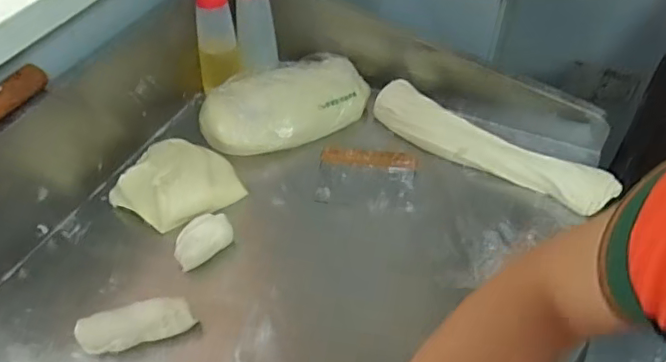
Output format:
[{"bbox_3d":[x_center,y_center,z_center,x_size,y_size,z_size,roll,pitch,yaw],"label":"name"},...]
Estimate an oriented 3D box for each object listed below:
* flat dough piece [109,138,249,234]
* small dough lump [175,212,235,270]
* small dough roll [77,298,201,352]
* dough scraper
[{"bbox_3d":[-0.223,0.001,0.817,0.149,0.044,0.157,30,53,28],"label":"flat dough piece"},{"bbox_3d":[-0.175,0.079,0.758,0.052,0.025,0.082,32,54,30],"label":"small dough lump"},{"bbox_3d":[-0.230,0.169,0.661,0.132,0.046,0.041,-15,46,-12],"label":"small dough roll"},{"bbox_3d":[0.050,-0.007,0.855,0.146,0.014,0.114,3,45,6],"label":"dough scraper"}]

